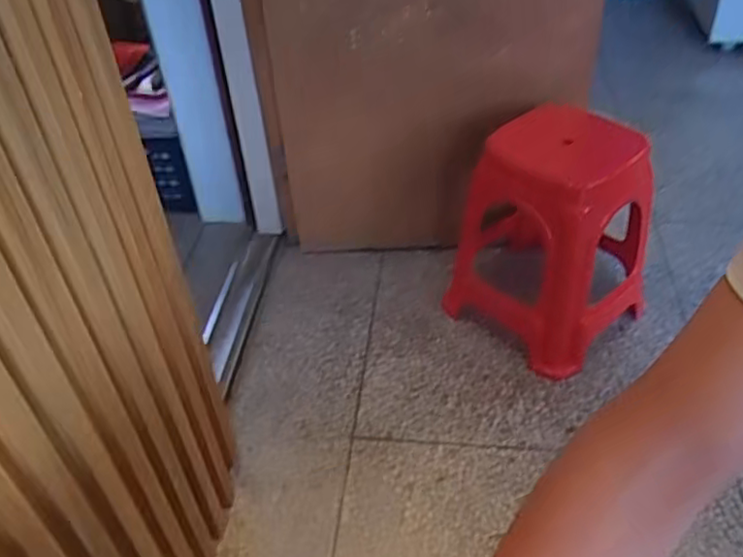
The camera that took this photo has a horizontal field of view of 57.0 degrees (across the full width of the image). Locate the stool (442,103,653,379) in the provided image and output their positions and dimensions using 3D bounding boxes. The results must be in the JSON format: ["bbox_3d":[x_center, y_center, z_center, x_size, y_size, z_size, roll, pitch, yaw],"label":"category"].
[{"bbox_3d":[0.430,-0.111,1.703,0.413,0.556,0.413,-32,47,-28],"label":"stool"}]

